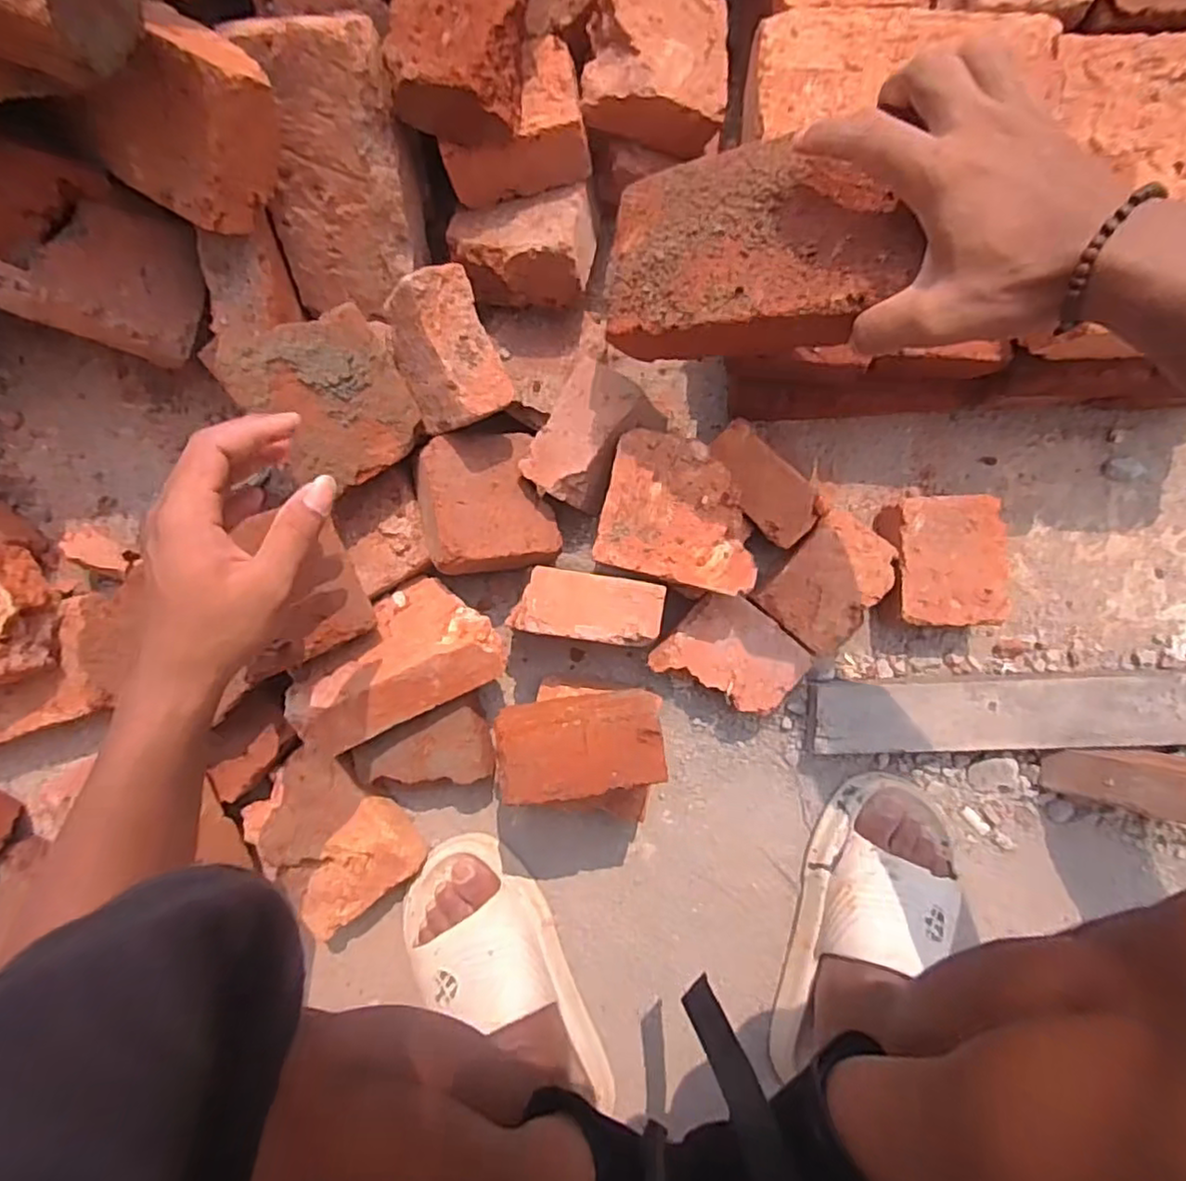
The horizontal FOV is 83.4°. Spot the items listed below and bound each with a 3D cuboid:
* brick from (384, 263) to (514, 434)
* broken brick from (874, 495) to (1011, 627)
[{"bbox_3d":[-0.105,-0.176,0.488,0.052,0.056,0.104,-30,107,-32],"label":"brick"},{"bbox_3d":[0.285,-0.024,0.551,0.087,0.054,0.101,-1,91,2],"label":"broken brick"}]

